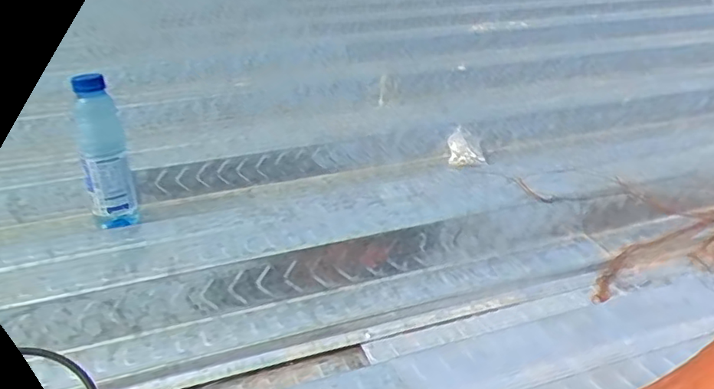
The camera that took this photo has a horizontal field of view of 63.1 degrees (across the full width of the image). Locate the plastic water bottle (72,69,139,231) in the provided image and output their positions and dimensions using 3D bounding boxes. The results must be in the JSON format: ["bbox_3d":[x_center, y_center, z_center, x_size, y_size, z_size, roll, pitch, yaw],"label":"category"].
[{"bbox_3d":[-0.344,-0.052,0.793,0.060,0.210,0.057,-13,29,-21],"label":"plastic water bottle"}]

